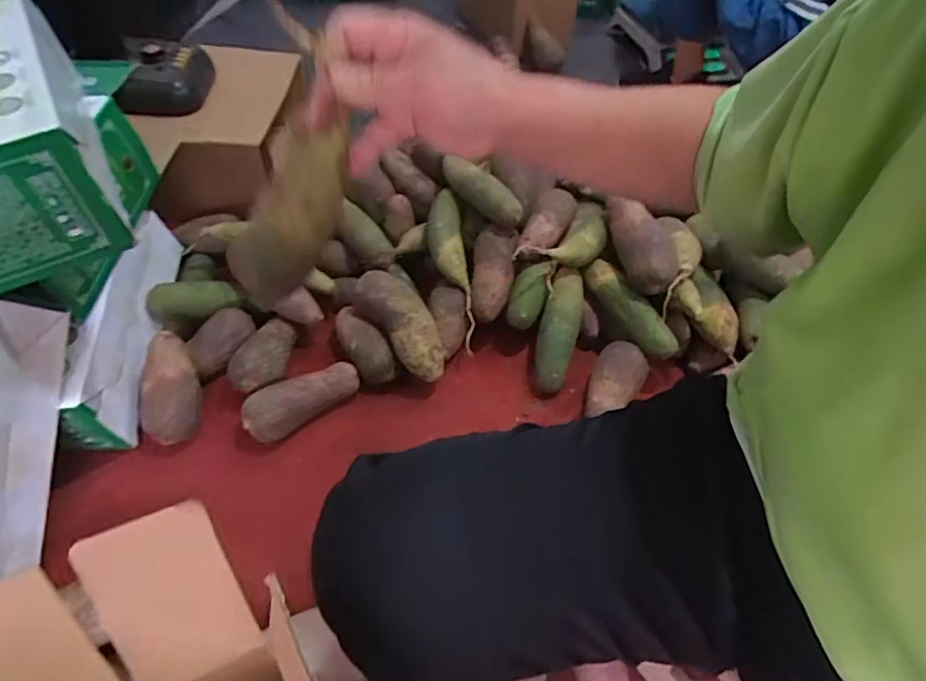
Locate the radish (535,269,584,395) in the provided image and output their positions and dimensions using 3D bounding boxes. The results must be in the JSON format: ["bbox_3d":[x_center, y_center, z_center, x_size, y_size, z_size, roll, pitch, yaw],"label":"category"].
[{"bbox_3d":[0.147,-0.023,0.882,0.052,0.047,0.194,12,76,9],"label":"radish"}]

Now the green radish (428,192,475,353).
[{"bbox_3d":[-0.017,-0.114,0.913,0.059,0.045,0.260,-9,75,-9],"label":"green radish"}]

